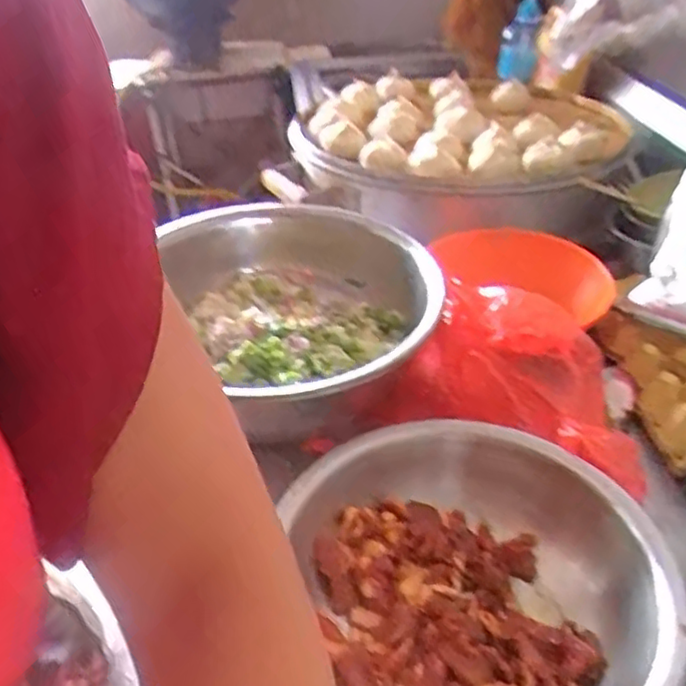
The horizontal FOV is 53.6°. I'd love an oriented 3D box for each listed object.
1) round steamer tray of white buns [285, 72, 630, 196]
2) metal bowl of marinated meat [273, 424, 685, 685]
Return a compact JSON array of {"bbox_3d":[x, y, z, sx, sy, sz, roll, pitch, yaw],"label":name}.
[{"bbox_3d":[0.195,-0.363,1.097,0.469,0.068,0.486,-1,35,1],"label":"round steamer tray of white buns"},{"bbox_3d":[0.108,0.172,0.497,0.240,0.092,0.263,-1,35,1],"label":"metal bowl of marinated meat"}]

